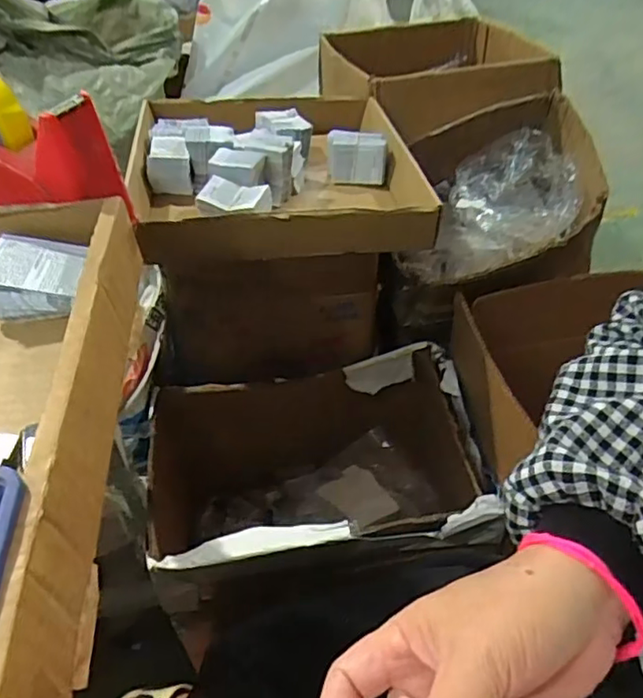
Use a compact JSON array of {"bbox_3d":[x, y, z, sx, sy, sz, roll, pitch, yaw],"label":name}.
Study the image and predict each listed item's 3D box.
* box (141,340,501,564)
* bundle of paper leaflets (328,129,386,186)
[{"bbox_3d":[-0.001,0.226,0.874,0.424,0.281,0.296,-9,45,-8],"label":"box"},{"bbox_3d":[0.050,-0.273,0.855,0.085,0.056,0.064,4,44,5],"label":"bundle of paper leaflets"}]

